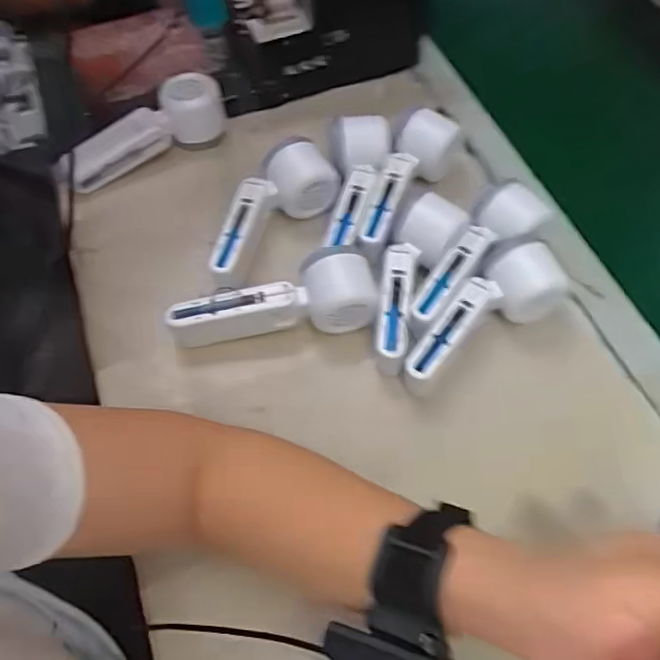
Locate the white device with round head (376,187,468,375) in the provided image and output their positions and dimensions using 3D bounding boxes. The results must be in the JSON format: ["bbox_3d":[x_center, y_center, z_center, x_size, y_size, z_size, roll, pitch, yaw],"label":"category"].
[{"bbox_3d":[0.065,-0.043,0.491,0.057,0.057,0.153,24,62,12],"label":"white device with round head"}]

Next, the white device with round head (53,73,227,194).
[{"bbox_3d":[-0.190,-0.197,0.578,0.170,0.054,0.049,-28,64,-16],"label":"white device with round head"}]

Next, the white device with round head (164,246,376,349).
[{"bbox_3d":[-0.046,-0.026,0.482,0.164,0.051,0.050,-4,60,-3],"label":"white device with round head"}]

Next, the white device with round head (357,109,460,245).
[{"bbox_3d":[0.067,-0.141,0.535,0.055,0.043,0.157,26,63,13],"label":"white device with round head"}]

